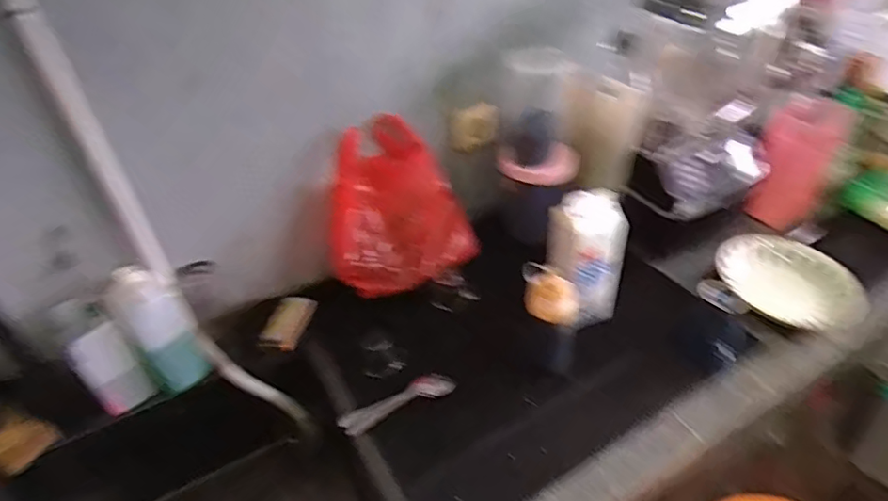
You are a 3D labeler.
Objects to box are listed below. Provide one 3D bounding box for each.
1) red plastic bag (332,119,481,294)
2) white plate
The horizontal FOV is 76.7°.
[{"bbox_3d":[-0.080,-0.080,1.004,0.257,0.267,0.132,-12,40,-9],"label":"red plastic bag"},{"bbox_3d":[0.597,0.042,0.996,0.213,0.025,0.238,1,39,6],"label":"white plate"}]

